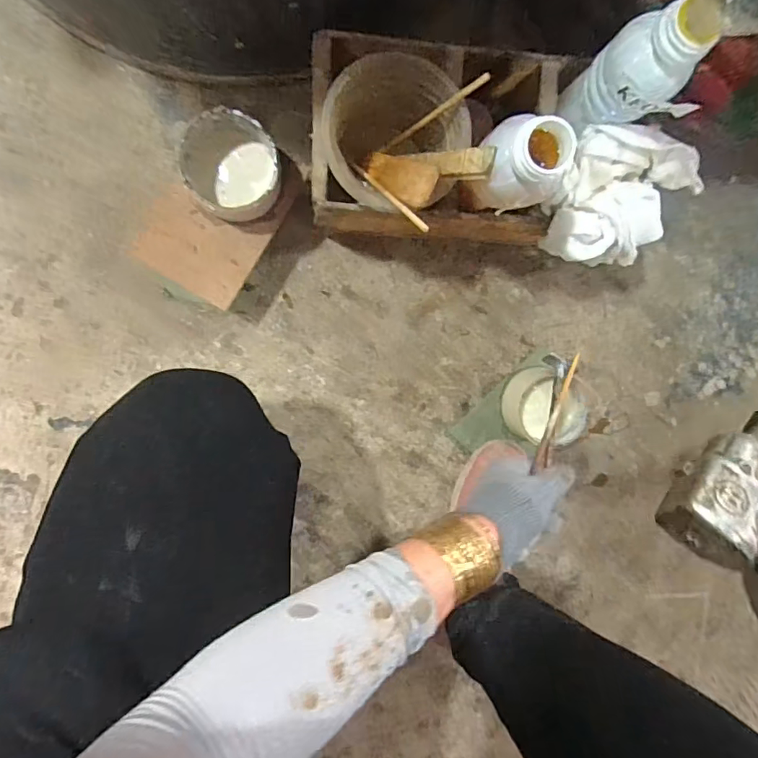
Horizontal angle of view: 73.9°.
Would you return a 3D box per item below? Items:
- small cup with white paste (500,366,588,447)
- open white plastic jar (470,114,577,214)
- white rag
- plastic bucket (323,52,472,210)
[{"bbox_3d":[0.184,0.035,0.570,0.088,0.044,0.076,36,91,-10],"label":"small cup with white paste"},{"bbox_3d":[0.105,-0.149,0.357,0.058,0.074,0.049,15,95,-9],"label":"open white plastic jar"},{"bbox_3d":[0.209,-0.157,0.445,0.130,0.057,0.117,24,93,-10],"label":"white rag"},{"bbox_3d":[0.006,-0.190,0.426,0.111,0.091,0.099,27,92,-10],"label":"plastic bucket"}]

